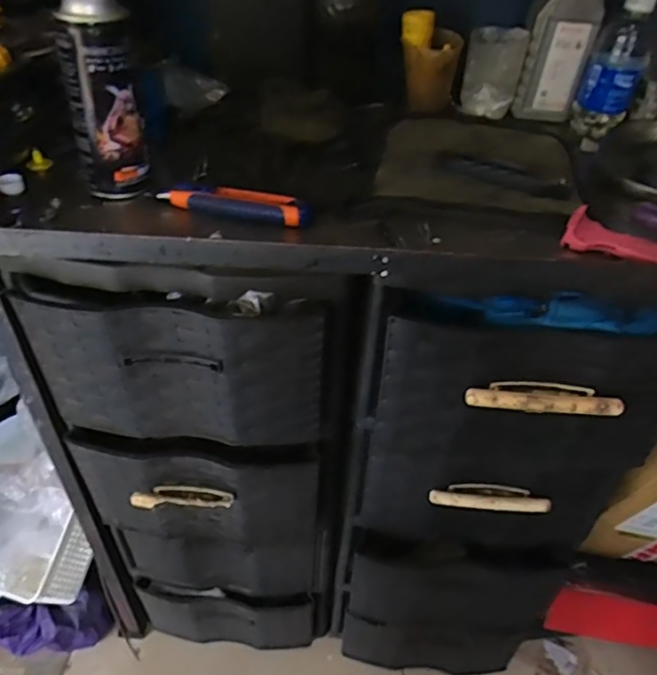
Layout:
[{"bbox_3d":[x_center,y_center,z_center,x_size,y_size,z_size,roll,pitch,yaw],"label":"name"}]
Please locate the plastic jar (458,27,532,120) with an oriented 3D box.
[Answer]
[{"bbox_3d":[0.208,-0.333,0.730,0.070,0.096,0.064,13,42,11],"label":"plastic jar"}]

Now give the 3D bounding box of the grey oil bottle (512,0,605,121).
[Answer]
[{"bbox_3d":[0.284,-0.359,0.710,0.080,0.164,0.039,15,42,12],"label":"grey oil bottle"}]

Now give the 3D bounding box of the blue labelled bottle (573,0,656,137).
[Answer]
[{"bbox_3d":[0.347,-0.322,0.695,0.062,0.156,0.069,21,44,18],"label":"blue labelled bottle"}]

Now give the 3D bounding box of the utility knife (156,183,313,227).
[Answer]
[{"bbox_3d":[-0.089,-0.127,0.542,0.148,0.026,0.021,15,42,12],"label":"utility knife"}]

